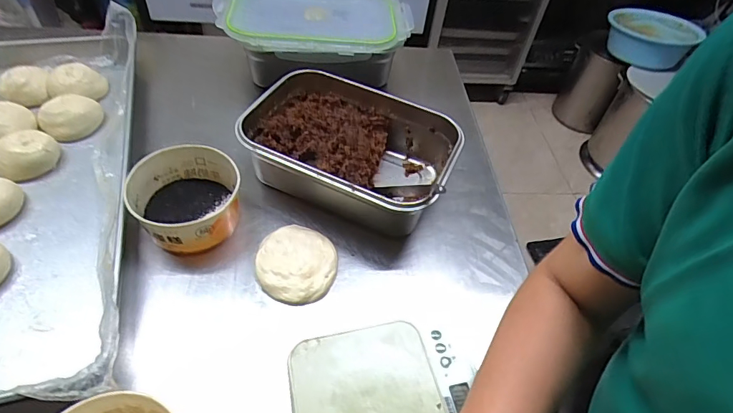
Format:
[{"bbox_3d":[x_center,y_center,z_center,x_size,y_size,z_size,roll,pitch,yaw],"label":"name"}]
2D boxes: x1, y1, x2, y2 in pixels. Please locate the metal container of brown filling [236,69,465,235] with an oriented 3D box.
[{"bbox_3d":[-0.025,-0.082,0.613,0.284,0.095,0.191,24,51,13],"label":"metal container of brown filling"}]

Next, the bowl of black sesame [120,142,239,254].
[{"bbox_3d":[-0.231,-0.007,0.562,0.122,0.071,0.131,3,49,-4],"label":"bowl of black sesame"}]

